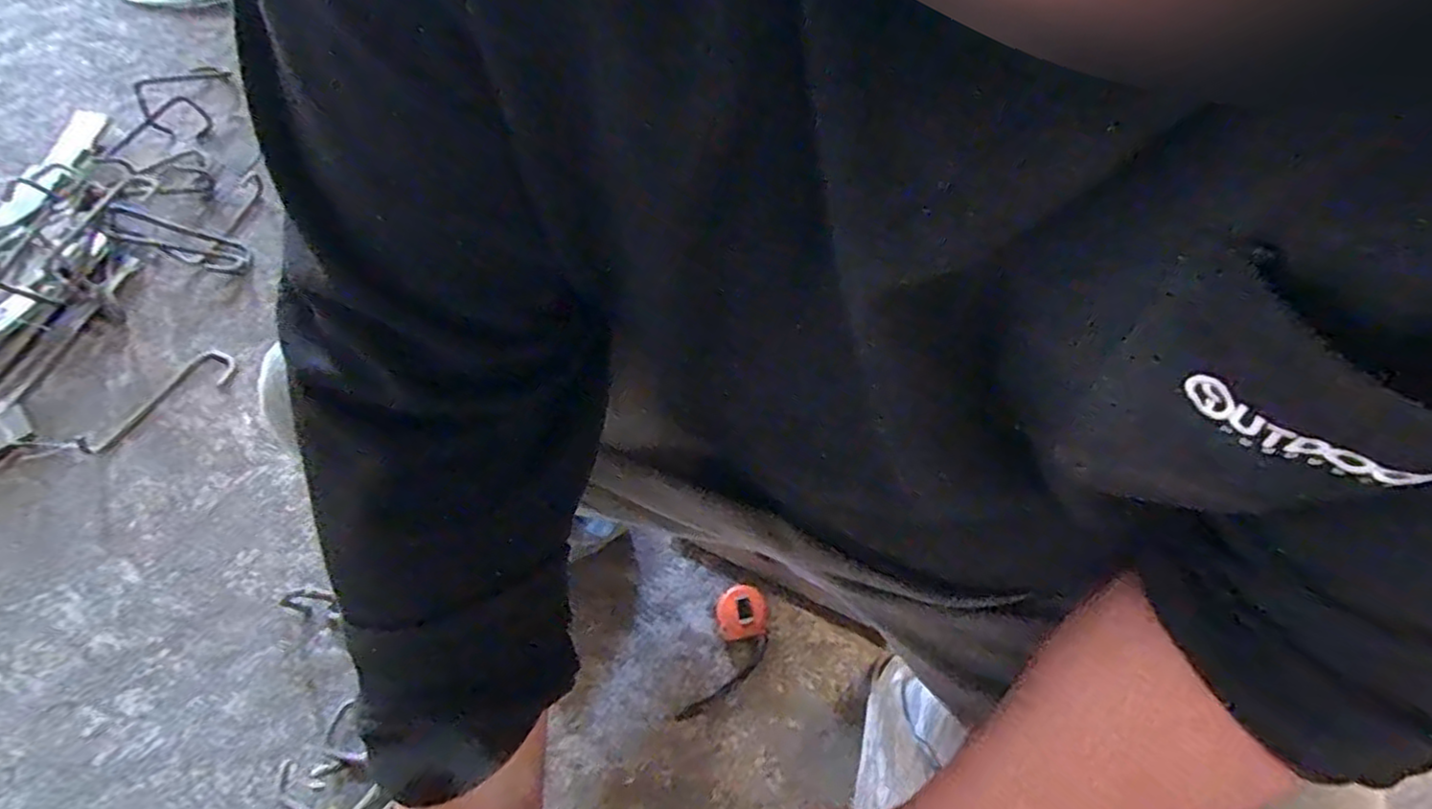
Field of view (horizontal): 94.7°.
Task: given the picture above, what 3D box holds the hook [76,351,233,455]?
[{"bbox_3d":[-0.762,-0.004,0.901,0.201,0.010,0.062,-37,72,-19],"label":"hook"}]

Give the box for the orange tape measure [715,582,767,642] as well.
[{"bbox_3d":[0.030,0.261,0.828,0.060,0.043,0.060,2,64,-5],"label":"orange tape measure"}]

